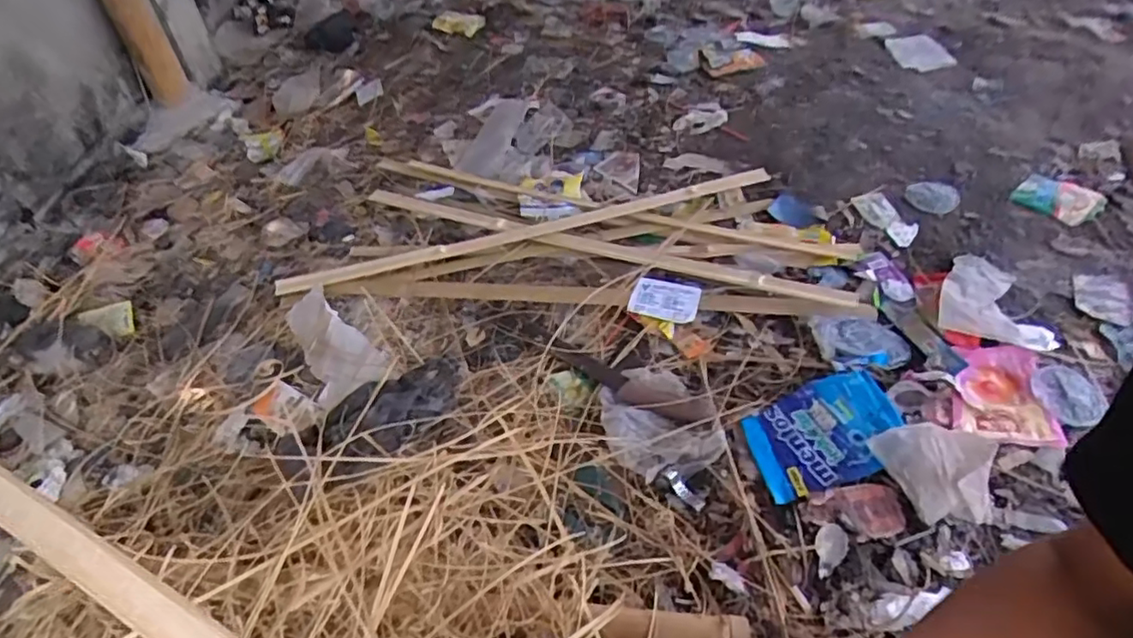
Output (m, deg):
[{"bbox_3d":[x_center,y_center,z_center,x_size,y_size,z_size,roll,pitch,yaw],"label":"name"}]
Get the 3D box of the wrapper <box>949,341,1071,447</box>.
[{"bbox_3d":[0.601,0.100,0.890,0.124,0.029,0.155,7,45,13],"label":"wrapper"}]

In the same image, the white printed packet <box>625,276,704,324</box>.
[{"bbox_3d":[0.161,-0.031,1.050,0.108,0.006,0.075,12,63,10],"label":"white printed packet"}]

